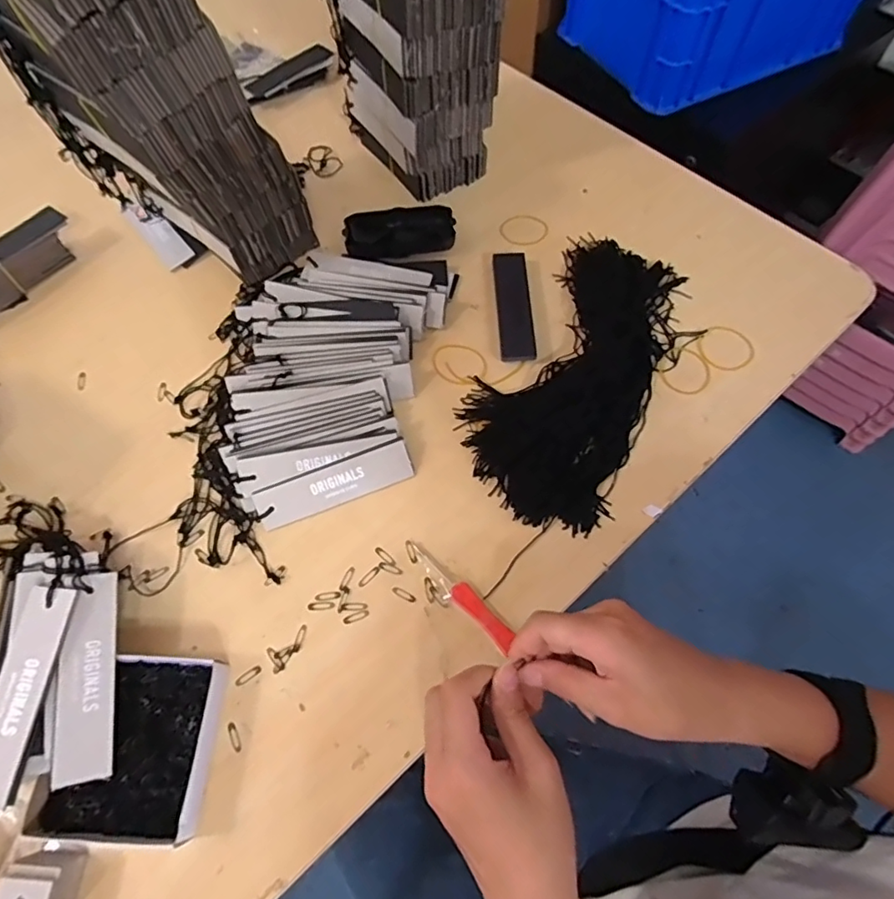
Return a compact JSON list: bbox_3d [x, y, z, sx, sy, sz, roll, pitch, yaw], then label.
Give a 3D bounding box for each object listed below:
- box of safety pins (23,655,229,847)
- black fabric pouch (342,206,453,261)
[{"bbox_3d":[-0.200,0.192,0.352,0.100,0.028,0.104,0,64,2],"label":"box of safety pins"},{"bbox_3d":[-0.048,-0.219,0.553,0.109,0.025,0.059,-12,64,-4],"label":"black fabric pouch"}]

